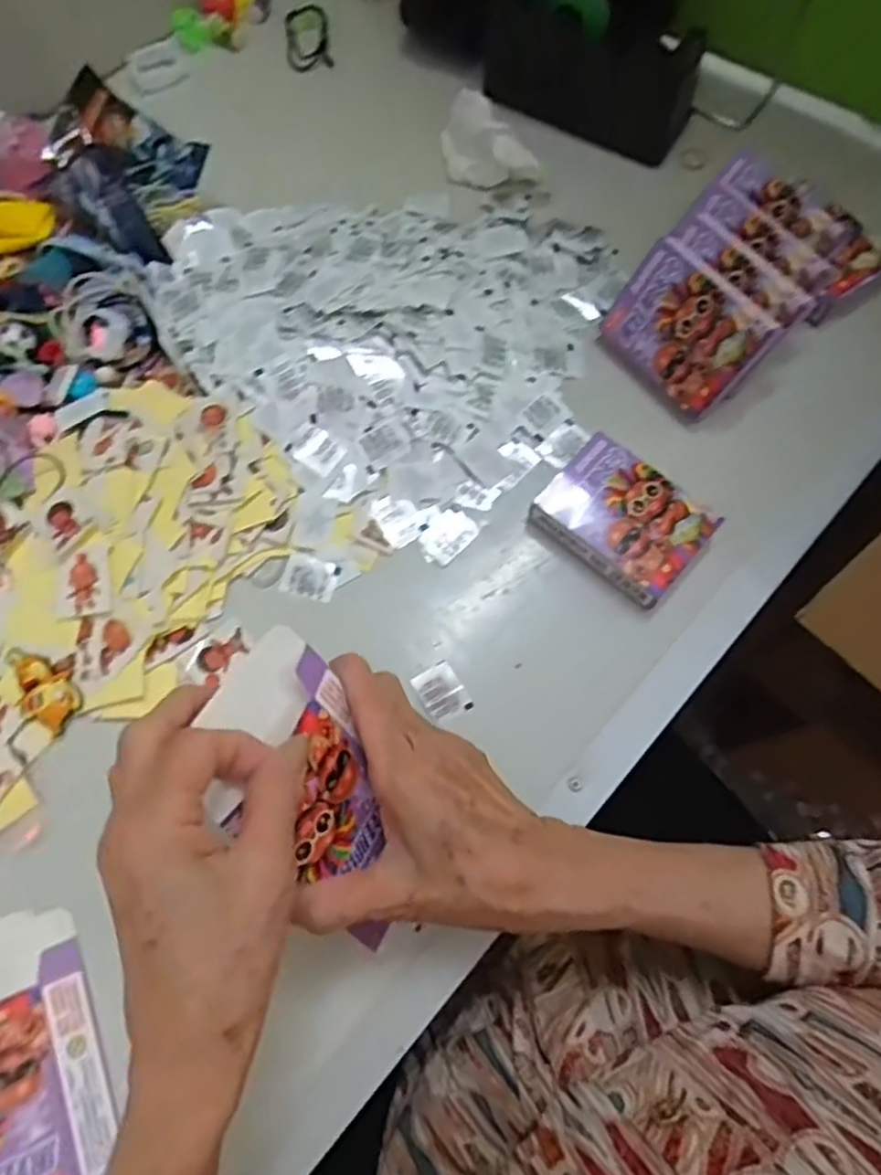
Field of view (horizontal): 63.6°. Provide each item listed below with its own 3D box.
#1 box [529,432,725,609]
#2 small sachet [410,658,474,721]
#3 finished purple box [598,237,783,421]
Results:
[{"bbox_3d":[0.107,-0.041,0.417,0.090,0.024,0.064,42,76,13],"label":"box"},{"bbox_3d":[0.001,0.059,0.397,0.024,0.005,0.031,-29,73,-10],"label":"small sachet"},{"bbox_3d":[0.149,-0.157,0.433,0.019,0.069,0.091,-23,70,-43],"label":"finished purple box"}]

